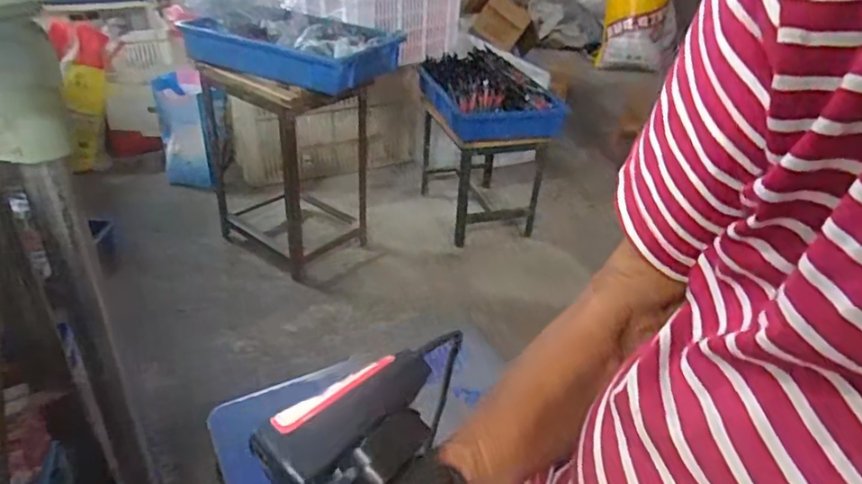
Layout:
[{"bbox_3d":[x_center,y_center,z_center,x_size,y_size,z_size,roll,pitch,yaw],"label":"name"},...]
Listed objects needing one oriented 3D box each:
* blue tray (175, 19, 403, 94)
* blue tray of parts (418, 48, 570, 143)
[{"bbox_3d":[-0.297,-0.443,1.334,0.395,0.095,0.303,17,34,21],"label":"blue tray"},{"bbox_3d":[0.145,-0.385,1.548,0.319,0.132,0.307,-10,34,-19],"label":"blue tray of parts"}]

